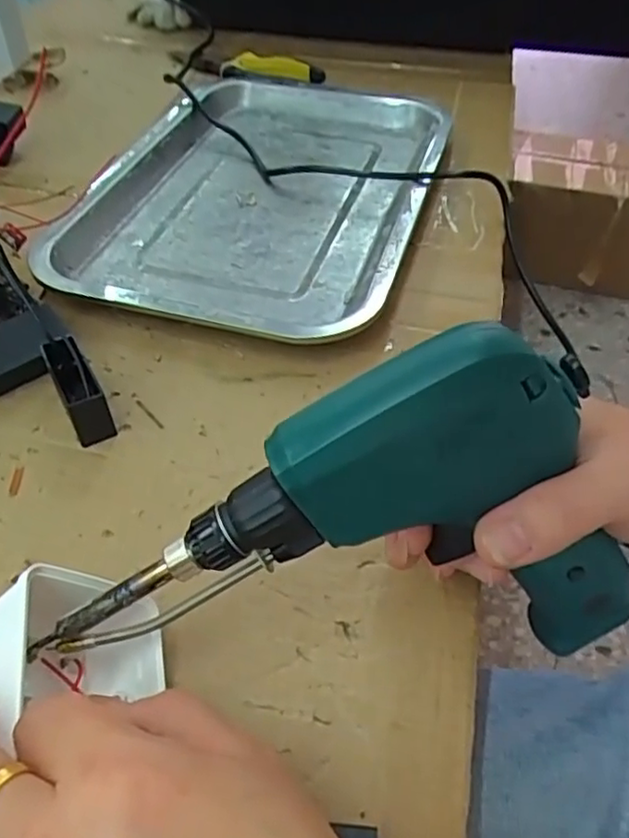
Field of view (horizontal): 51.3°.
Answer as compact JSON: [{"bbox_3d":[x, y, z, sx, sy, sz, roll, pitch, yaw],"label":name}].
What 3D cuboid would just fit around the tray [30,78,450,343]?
[{"bbox_3d":[-0.034,-0.158,0.445,0.211,0.021,0.304,11,49,9],"label":"tray"}]

